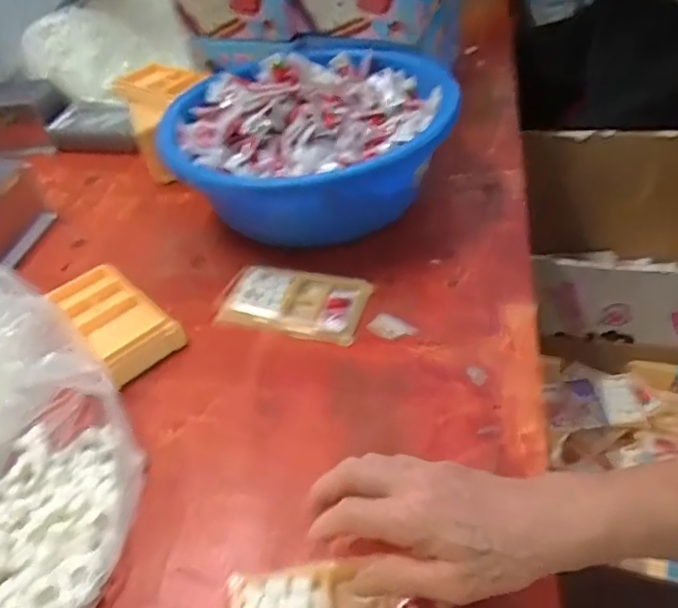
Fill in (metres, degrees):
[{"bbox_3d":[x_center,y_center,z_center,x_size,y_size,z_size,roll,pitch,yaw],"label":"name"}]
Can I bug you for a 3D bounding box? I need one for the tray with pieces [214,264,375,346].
[{"bbox_3d":[-0.042,-0.005,0.564,0.135,0.013,0.086,9,46,17],"label":"tray with pieces"}]

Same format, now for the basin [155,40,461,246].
[{"bbox_3d":[-0.032,-0.185,0.673,0.309,0.115,0.307,-3,44,6],"label":"basin"}]

